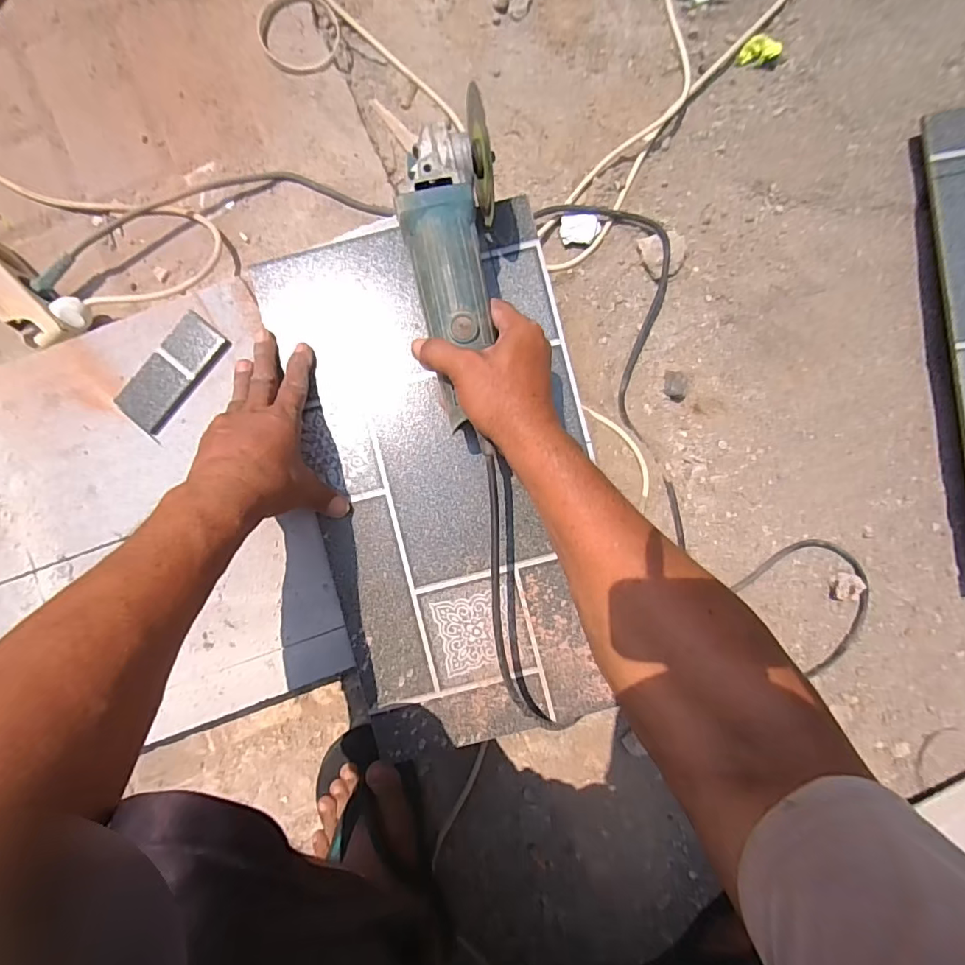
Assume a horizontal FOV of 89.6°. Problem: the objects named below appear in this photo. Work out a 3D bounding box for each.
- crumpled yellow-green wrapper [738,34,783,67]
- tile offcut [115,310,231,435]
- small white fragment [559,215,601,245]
[{"bbox_3d":[0.325,-0.504,0.568,0.041,0.025,0.020,15,87,0],"label":"crumpled yellow-green wrapper"},{"bbox_3d":[-0.304,-0.109,0.478,0.049,0.012,0.115,39,88,3],"label":"tile offcut"},{"bbox_3d":[0.115,-0.297,0.573,0.046,0.012,0.031,5,87,0],"label":"small white fragment"}]

